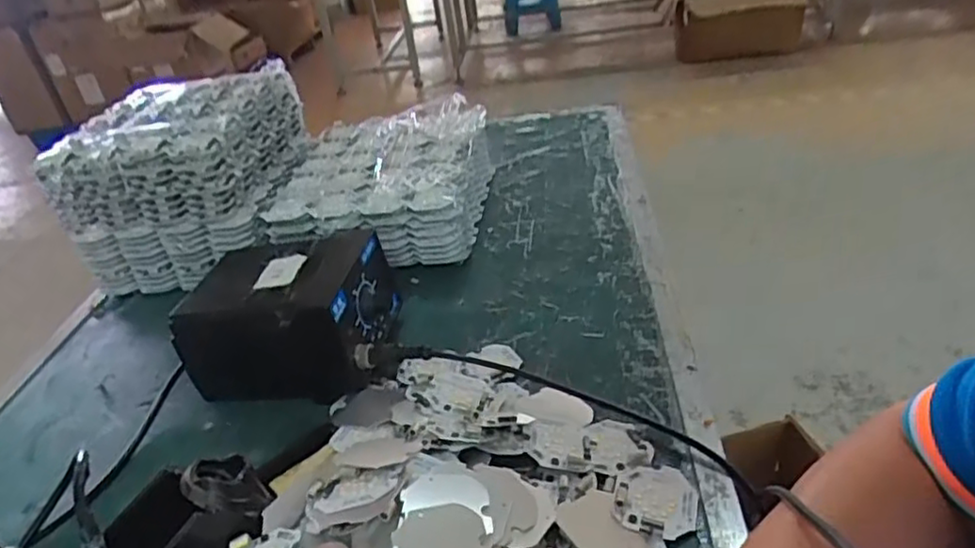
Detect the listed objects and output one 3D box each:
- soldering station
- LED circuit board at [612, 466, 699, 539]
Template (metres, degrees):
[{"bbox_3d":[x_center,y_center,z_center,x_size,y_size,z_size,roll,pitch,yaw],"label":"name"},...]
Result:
[{"bbox_3d":[-0.157,0.031,0.537,0.145,0.086,0.111,-2,34,11],"label":"soldering station"},{"bbox_3d":[0.101,0.132,0.391,0.046,0.008,0.051,14,33,14],"label":"LED circuit board"}]

